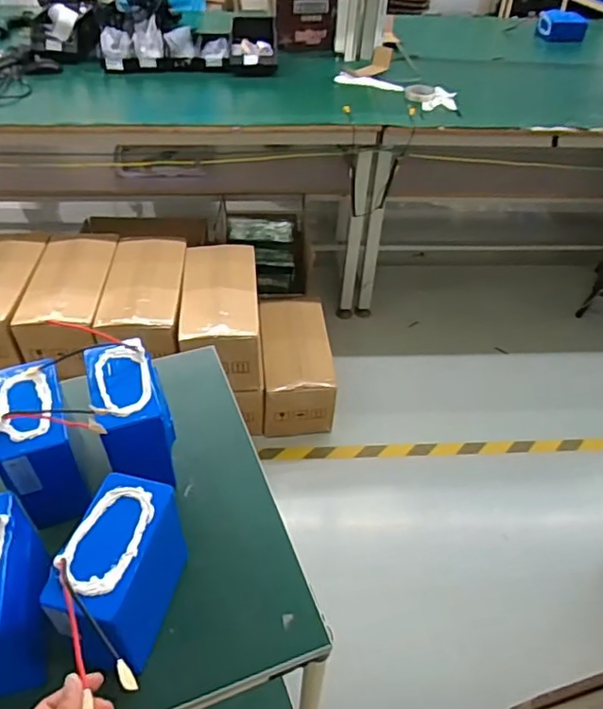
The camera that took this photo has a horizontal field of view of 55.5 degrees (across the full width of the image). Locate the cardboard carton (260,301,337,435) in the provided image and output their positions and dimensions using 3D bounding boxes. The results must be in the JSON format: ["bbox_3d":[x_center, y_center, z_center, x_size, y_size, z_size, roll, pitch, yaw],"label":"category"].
[{"bbox_3d":[-0.019,0.024,1.773,0.198,0.212,0.419,-2,45,-5],"label":"cardboard carton"}]

